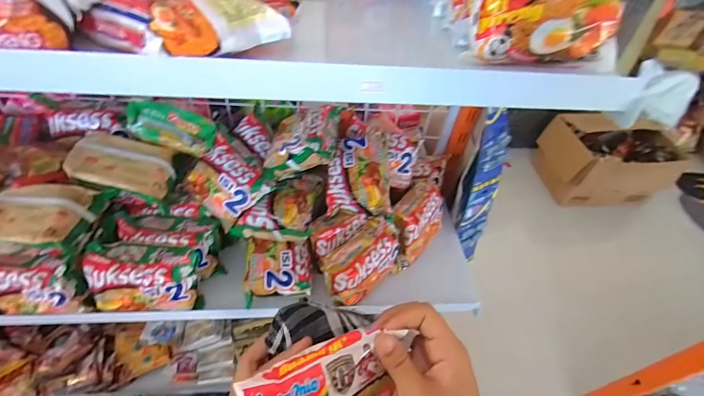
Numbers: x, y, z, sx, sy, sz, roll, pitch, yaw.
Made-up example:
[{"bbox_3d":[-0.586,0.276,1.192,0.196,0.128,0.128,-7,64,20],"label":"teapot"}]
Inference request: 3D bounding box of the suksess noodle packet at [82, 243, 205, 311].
[{"bbox_3d":[-0.299,0.116,0.512,0.143,0.092,0.068,0,47,-6],"label":"suksess noodle packet"}]

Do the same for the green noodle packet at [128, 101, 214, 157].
[{"bbox_3d":[-0.289,-0.113,0.572,0.127,0.062,0.035,16,5,-15],"label":"green noodle packet"}]

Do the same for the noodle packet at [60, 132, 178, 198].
[{"bbox_3d":[-0.353,-0.049,0.547,0.136,0.032,0.095,13,54,-21],"label":"noodle packet"}]

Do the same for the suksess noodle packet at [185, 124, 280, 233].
[{"bbox_3d":[-0.203,-0.030,0.571,0.134,0.040,0.114,43,87,9],"label":"suksess noodle packet"}]

